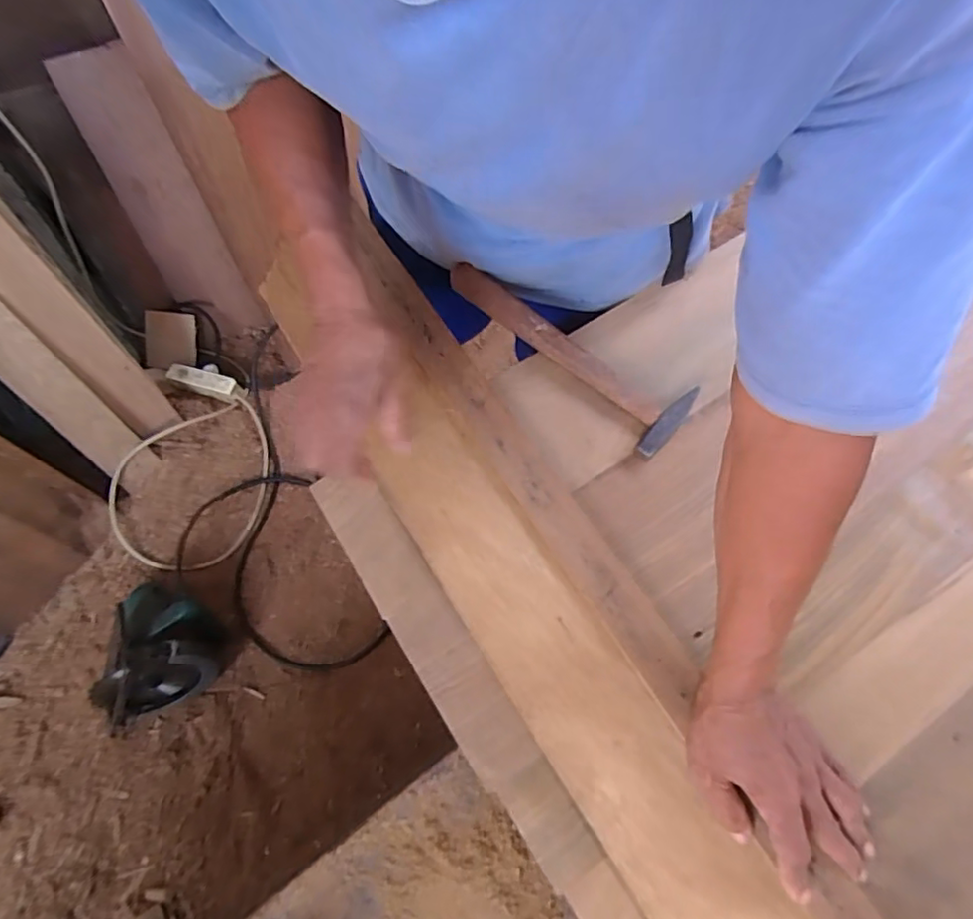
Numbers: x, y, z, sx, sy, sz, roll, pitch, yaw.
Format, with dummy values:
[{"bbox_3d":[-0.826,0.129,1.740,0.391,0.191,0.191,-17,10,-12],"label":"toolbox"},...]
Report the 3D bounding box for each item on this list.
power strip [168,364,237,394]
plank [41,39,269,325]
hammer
[{"bbox_3d":[-0.638,-0.180,1.346,0.146,0.031,0.047,15,70,-9],"label":"power strip"},{"bbox_3d":[-0.667,-0.530,1.247,0.149,0.546,0.031,-30,34,-16],"label":"plank"},{"bbox_3d":[0.074,-0.114,0.611,0.279,0.027,0.080,37,74,13],"label":"hammer"}]

